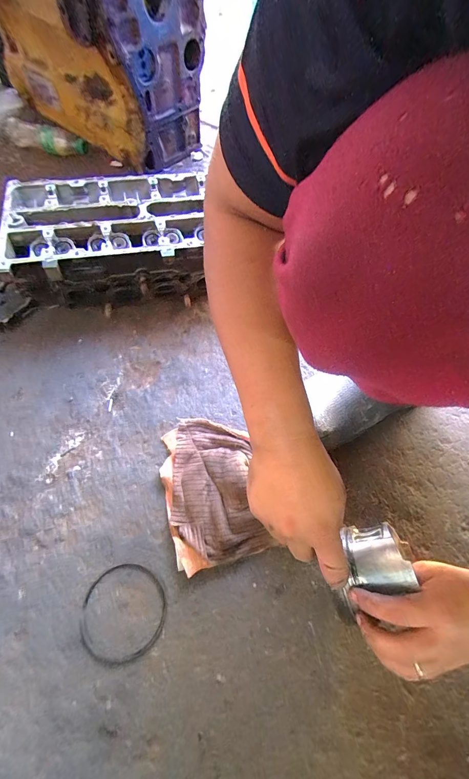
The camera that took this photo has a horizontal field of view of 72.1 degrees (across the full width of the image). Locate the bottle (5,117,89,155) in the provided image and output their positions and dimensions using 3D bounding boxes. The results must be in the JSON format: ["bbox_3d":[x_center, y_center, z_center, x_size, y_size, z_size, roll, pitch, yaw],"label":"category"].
[{"bbox_3d":[-0.460,-0.614,0.784,0.195,0.053,0.050,4,62,-2],"label":"bottle"}]

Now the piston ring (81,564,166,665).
[{"bbox_3d":[-0.130,0.260,0.378,0.095,0.004,0.095,2,63,-3],"label":"piston ring"}]

